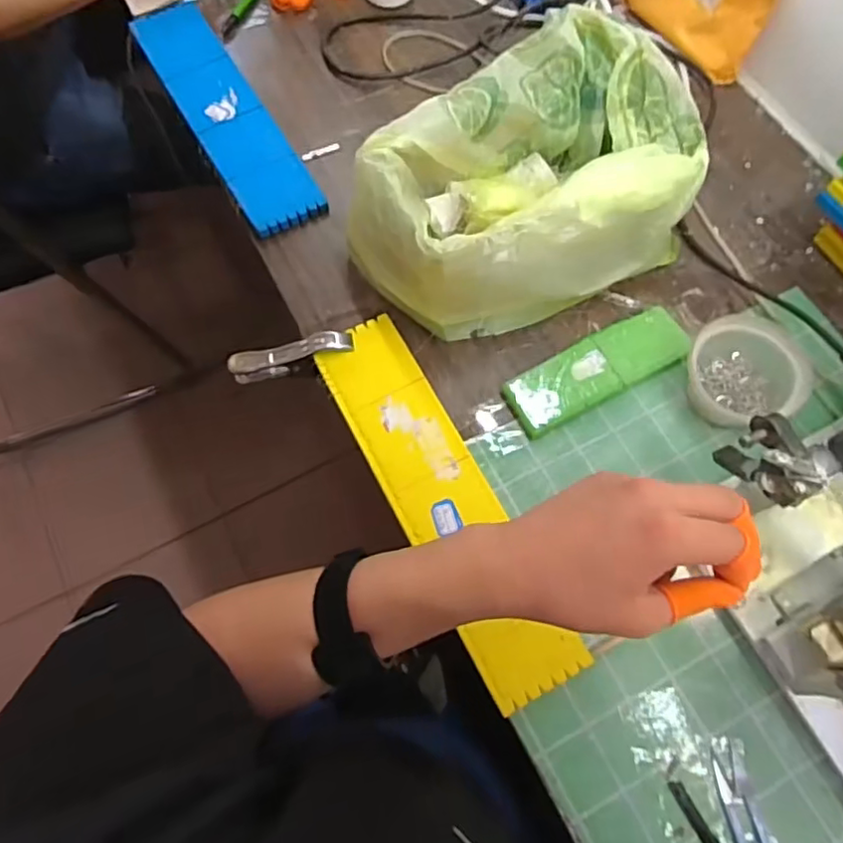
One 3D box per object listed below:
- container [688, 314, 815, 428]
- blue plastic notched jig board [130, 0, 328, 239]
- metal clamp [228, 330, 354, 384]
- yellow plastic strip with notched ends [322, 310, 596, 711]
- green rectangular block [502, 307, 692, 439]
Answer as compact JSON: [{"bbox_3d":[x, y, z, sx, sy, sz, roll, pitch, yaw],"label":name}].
[{"bbox_3d":[0.282,-0.040,0.558,0.097,0.062,0.088,35,71,12],"label":"container"},{"bbox_3d":[-0.215,-0.340,0.687,0.080,0.018,0.337,-29,71,-12],"label":"blue plastic notched jig board"},{"bbox_3d":[-0.122,-0.063,0.589,0.116,0.039,0.019,-16,68,8],"label":"metal clamp"},{"bbox_3d":[0.016,0.060,0.531,0.082,0.013,0.339,-26,71,-11],"label":"yellow plastic strip with notched ends"},{"bbox_3d":[0.163,-0.049,0.581,0.178,0.022,0.059,-26,71,-11],"label":"green rectangular block"}]

